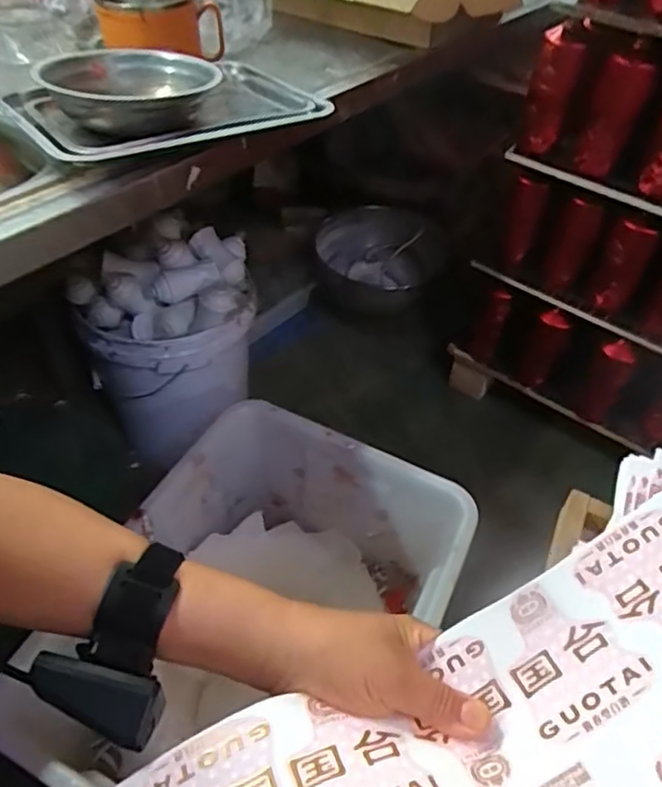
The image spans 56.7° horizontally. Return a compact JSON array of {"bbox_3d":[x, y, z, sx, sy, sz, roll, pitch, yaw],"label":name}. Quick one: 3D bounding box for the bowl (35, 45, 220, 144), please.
[{"bbox_3d":[-0.225,-0.339,0.695,0.173,0.061,0.192,-19,43,-24],"label":"bowl"}]

